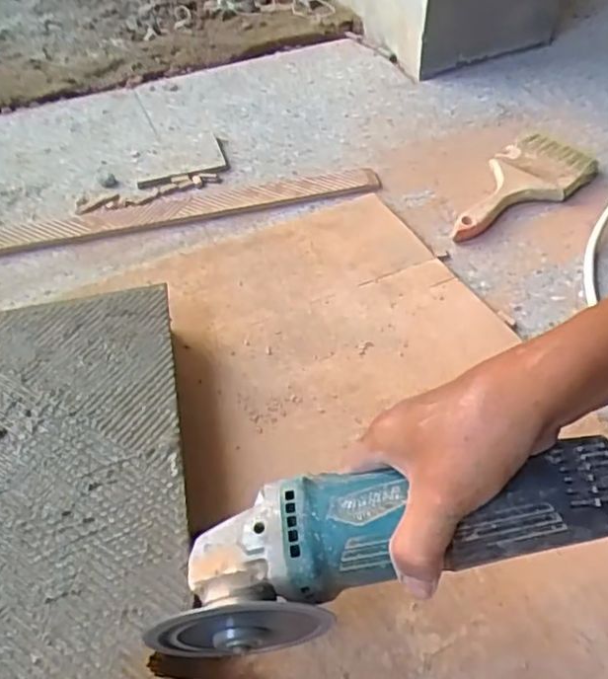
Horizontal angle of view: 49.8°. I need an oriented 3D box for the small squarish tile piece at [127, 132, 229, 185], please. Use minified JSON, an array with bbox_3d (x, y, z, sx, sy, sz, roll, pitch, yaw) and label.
[{"bbox_3d":[-0.156,-0.221,0.799,0.108,0.010,0.062,-13,50,-9],"label":"small squarish tile piece"}]

